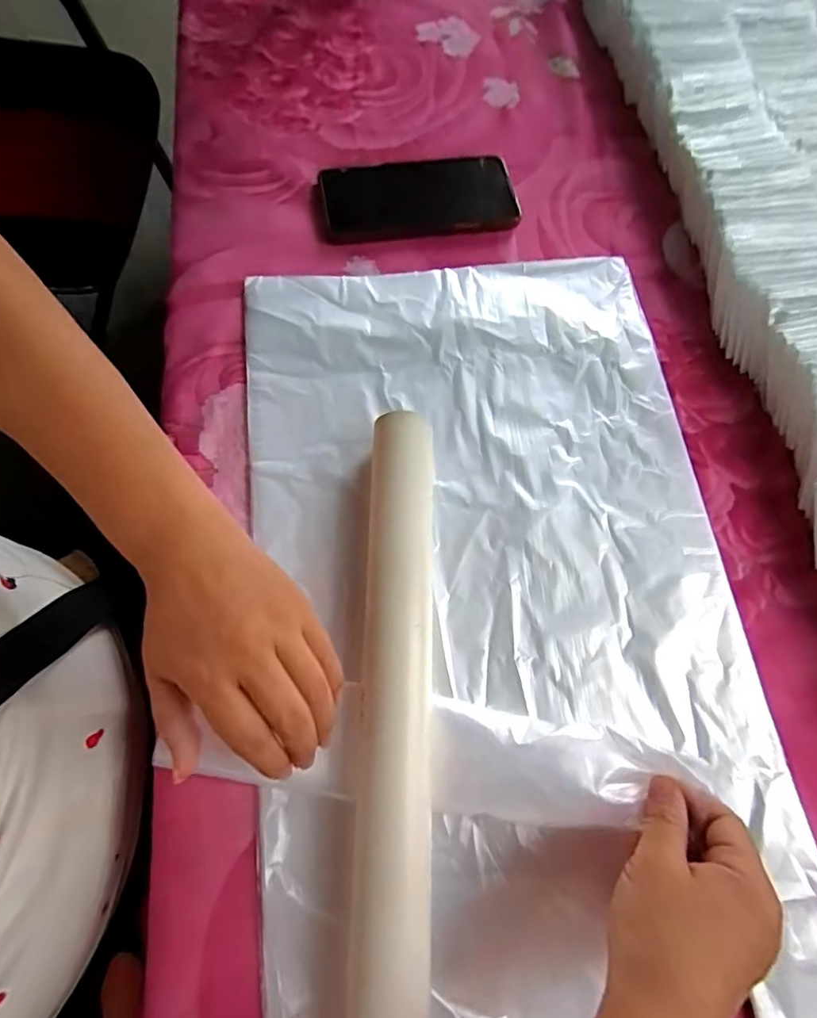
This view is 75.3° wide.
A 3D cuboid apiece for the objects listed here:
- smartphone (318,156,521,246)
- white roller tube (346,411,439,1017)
[{"bbox_3d":[0.009,-0.267,0.452,0.163,0.014,0.082,-4,71,-4],"label":"smartphone"},{"bbox_3d":[-0.006,0.114,0.291,0.040,0.044,0.349,3,71,-1],"label":"white roller tube"}]

